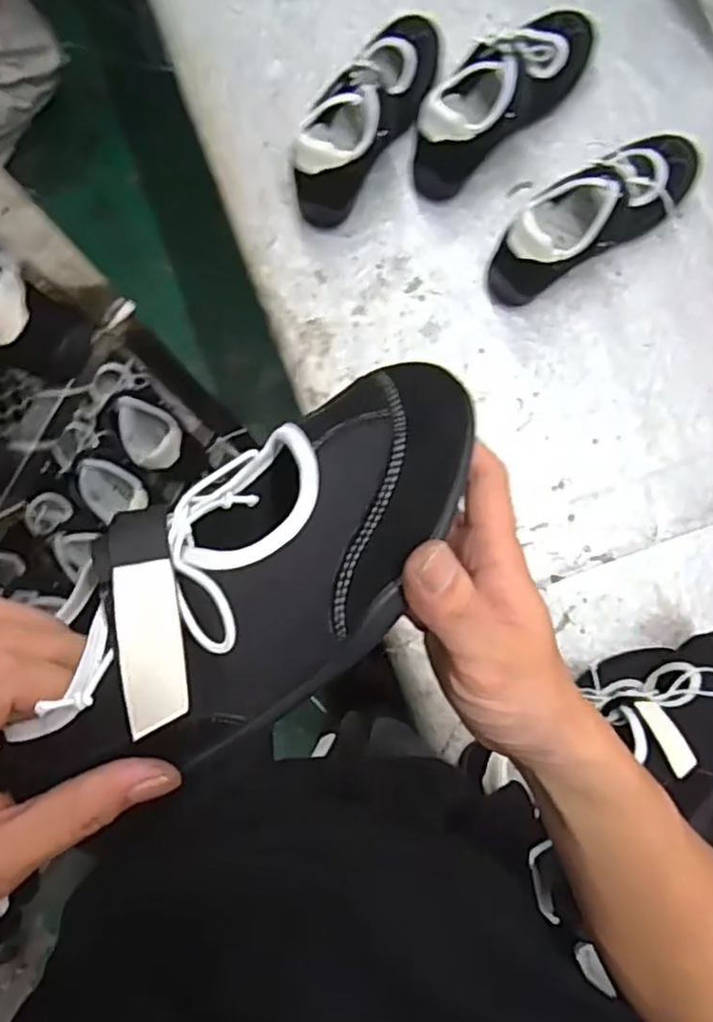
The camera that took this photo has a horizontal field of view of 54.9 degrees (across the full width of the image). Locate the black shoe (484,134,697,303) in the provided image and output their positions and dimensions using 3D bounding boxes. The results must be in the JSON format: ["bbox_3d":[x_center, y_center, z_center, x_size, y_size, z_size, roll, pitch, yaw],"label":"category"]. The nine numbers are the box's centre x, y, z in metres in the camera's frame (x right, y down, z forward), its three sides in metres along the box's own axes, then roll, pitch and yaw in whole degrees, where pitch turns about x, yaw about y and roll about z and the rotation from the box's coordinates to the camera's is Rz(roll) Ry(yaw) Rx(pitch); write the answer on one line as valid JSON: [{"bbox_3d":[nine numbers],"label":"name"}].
[{"bbox_3d":[0.240,-0.298,0.671,0.242,0.093,0.079,-34,83,-2],"label":"black shoe"}]

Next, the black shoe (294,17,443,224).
[{"bbox_3d":[0.011,-0.412,0.695,0.082,0.093,0.241,35,86,6],"label":"black shoe"}]

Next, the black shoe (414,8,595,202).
[{"bbox_3d":[0.150,-0.422,0.687,0.082,0.100,0.238,44,87,6],"label":"black shoe"}]

